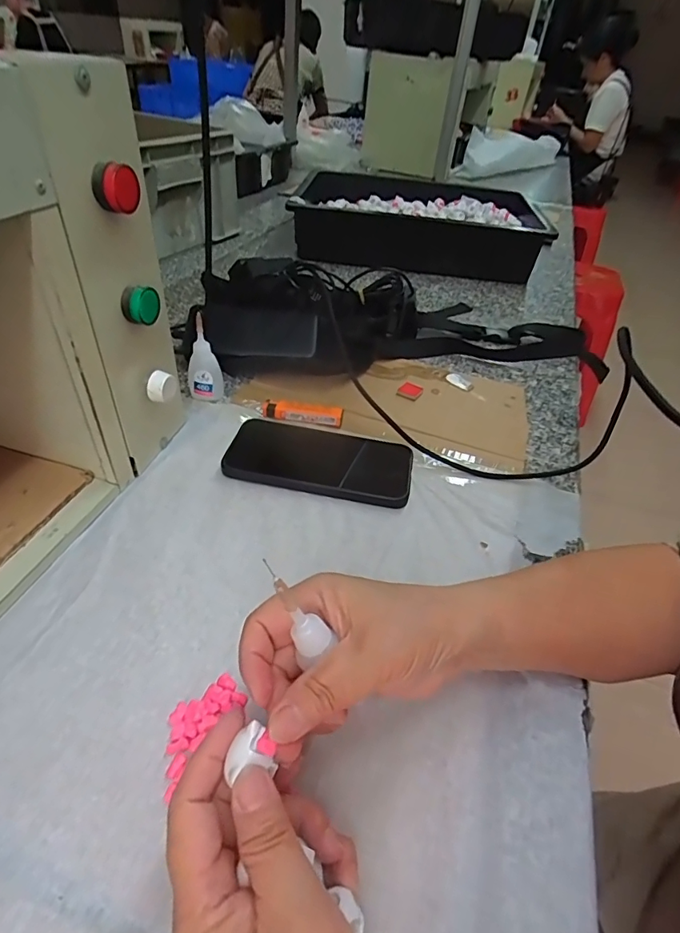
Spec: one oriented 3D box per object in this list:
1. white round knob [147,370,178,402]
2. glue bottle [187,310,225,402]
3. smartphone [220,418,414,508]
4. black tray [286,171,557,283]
[{"bbox_3d":[-0.148,-0.067,0.397,0.015,0.022,0.023,12,42,7],"label":"white round knob"},{"bbox_3d":[-0.140,-0.110,0.489,0.034,0.088,0.017,-9,42,-17],"label":"glue bottle"},{"bbox_3d":[-0.015,-0.006,0.432,0.159,0.014,0.085,11,40,7],"label":"smartphone"},{"bbox_3d":[0.141,-0.468,0.920,0.436,0.097,0.283,7,42,1],"label":"black tray"}]

